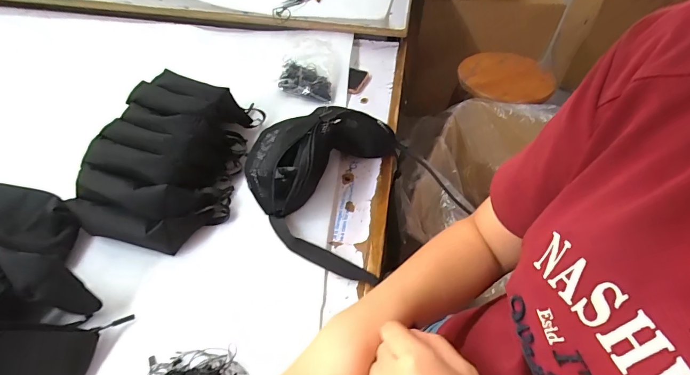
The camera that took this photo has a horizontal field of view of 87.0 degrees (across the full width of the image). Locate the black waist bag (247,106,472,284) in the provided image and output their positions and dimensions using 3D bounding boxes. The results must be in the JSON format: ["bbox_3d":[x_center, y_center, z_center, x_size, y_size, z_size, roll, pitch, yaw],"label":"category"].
[{"bbox_3d":[-0.013,-0.015,0.519,0.245,0.102,0.266,-11,50,-11],"label":"black waist bag"}]

